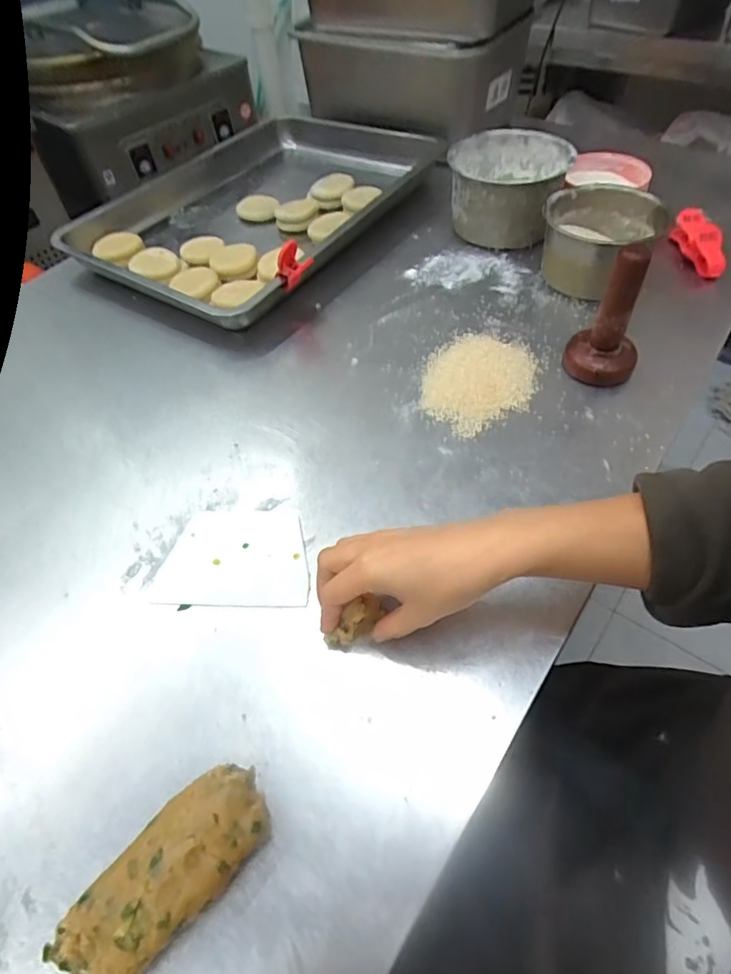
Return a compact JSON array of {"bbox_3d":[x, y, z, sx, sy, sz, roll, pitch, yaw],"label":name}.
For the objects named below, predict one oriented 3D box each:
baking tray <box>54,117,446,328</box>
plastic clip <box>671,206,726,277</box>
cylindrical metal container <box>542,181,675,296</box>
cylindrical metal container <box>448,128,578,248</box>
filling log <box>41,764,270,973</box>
[{"bbox_3d":[-0.133,-0.399,0.752,0.333,0.057,0.483,28,61,23],"label":"baking tray"},{"bbox_3d":[0.402,-0.292,0.645,0.028,0.036,0.097,-8,53,0],"label":"plastic clip"},{"bbox_3d":[0.269,-0.283,0.622,0.122,0.071,0.125,-3,53,4],"label":"cylindrical metal container"},{"bbox_3d":[0.182,-0.384,0.693,0.136,0.085,0.151,18,57,18],"label":"cylindrical metal container"},{"bbox_3d":[-0.113,0.222,0.304,0.053,0.034,0.128,36,64,27],"label":"filling log"}]

